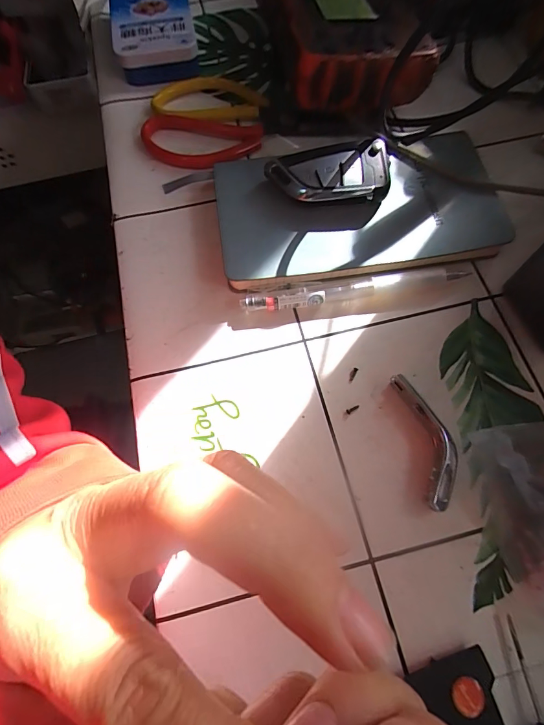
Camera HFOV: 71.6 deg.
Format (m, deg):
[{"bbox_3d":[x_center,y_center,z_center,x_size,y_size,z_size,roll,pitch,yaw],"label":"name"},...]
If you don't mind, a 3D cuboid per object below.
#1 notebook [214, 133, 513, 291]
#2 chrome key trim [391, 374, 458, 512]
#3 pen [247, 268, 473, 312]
[{"bbox_3d":[0.055,-0.100,0.244,0.175,0.020,0.098,-8,69,-1],"label":"notebook"},{"bbox_3d":[0.083,0.039,0.198,0.019,0.012,0.071,-8,69,-1],"label":"chrome key trim"},{"bbox_3d":[0.050,-0.044,0.230,0.135,0.013,0.013,-9,69,-1],"label":"pen"}]

